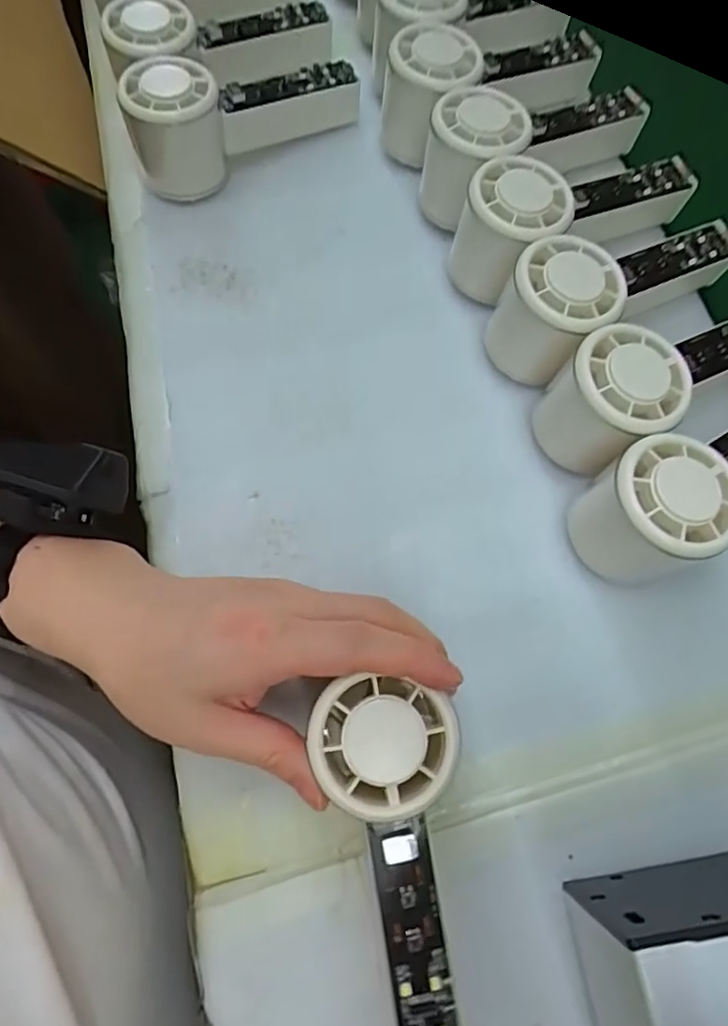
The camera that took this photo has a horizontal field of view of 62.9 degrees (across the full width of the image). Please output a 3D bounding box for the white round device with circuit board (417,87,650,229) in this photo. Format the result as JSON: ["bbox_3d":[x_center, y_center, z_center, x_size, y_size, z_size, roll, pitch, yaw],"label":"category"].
[{"bbox_3d":[0.108,-0.220,0.369,0.150,0.061,0.056,-16,69,-19],"label":"white round device with circuit board"}]

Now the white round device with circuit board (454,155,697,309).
[{"bbox_3d":[0.125,-0.165,0.349,0.145,0.057,0.056,-15,69,-19],"label":"white round device with circuit board"}]

